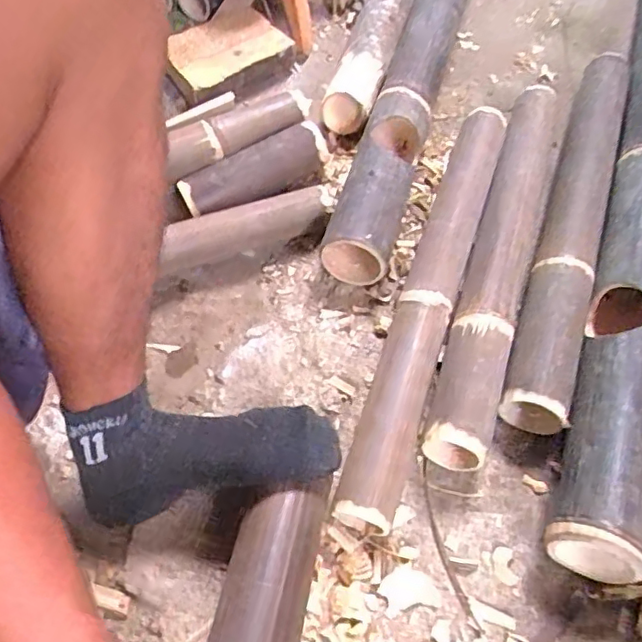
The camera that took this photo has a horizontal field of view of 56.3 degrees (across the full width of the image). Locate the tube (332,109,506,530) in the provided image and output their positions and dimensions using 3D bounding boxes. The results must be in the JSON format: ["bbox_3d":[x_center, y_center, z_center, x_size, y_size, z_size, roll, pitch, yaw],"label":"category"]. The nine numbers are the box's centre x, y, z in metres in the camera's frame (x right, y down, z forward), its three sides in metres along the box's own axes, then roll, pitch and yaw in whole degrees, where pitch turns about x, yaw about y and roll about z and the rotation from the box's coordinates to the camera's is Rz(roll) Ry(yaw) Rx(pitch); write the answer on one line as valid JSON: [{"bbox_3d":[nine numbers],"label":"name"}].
[{"bbox_3d":[0.121,-0.044,0.642,0.052,0.066,0.533,17,58,9],"label":"tube"}]

